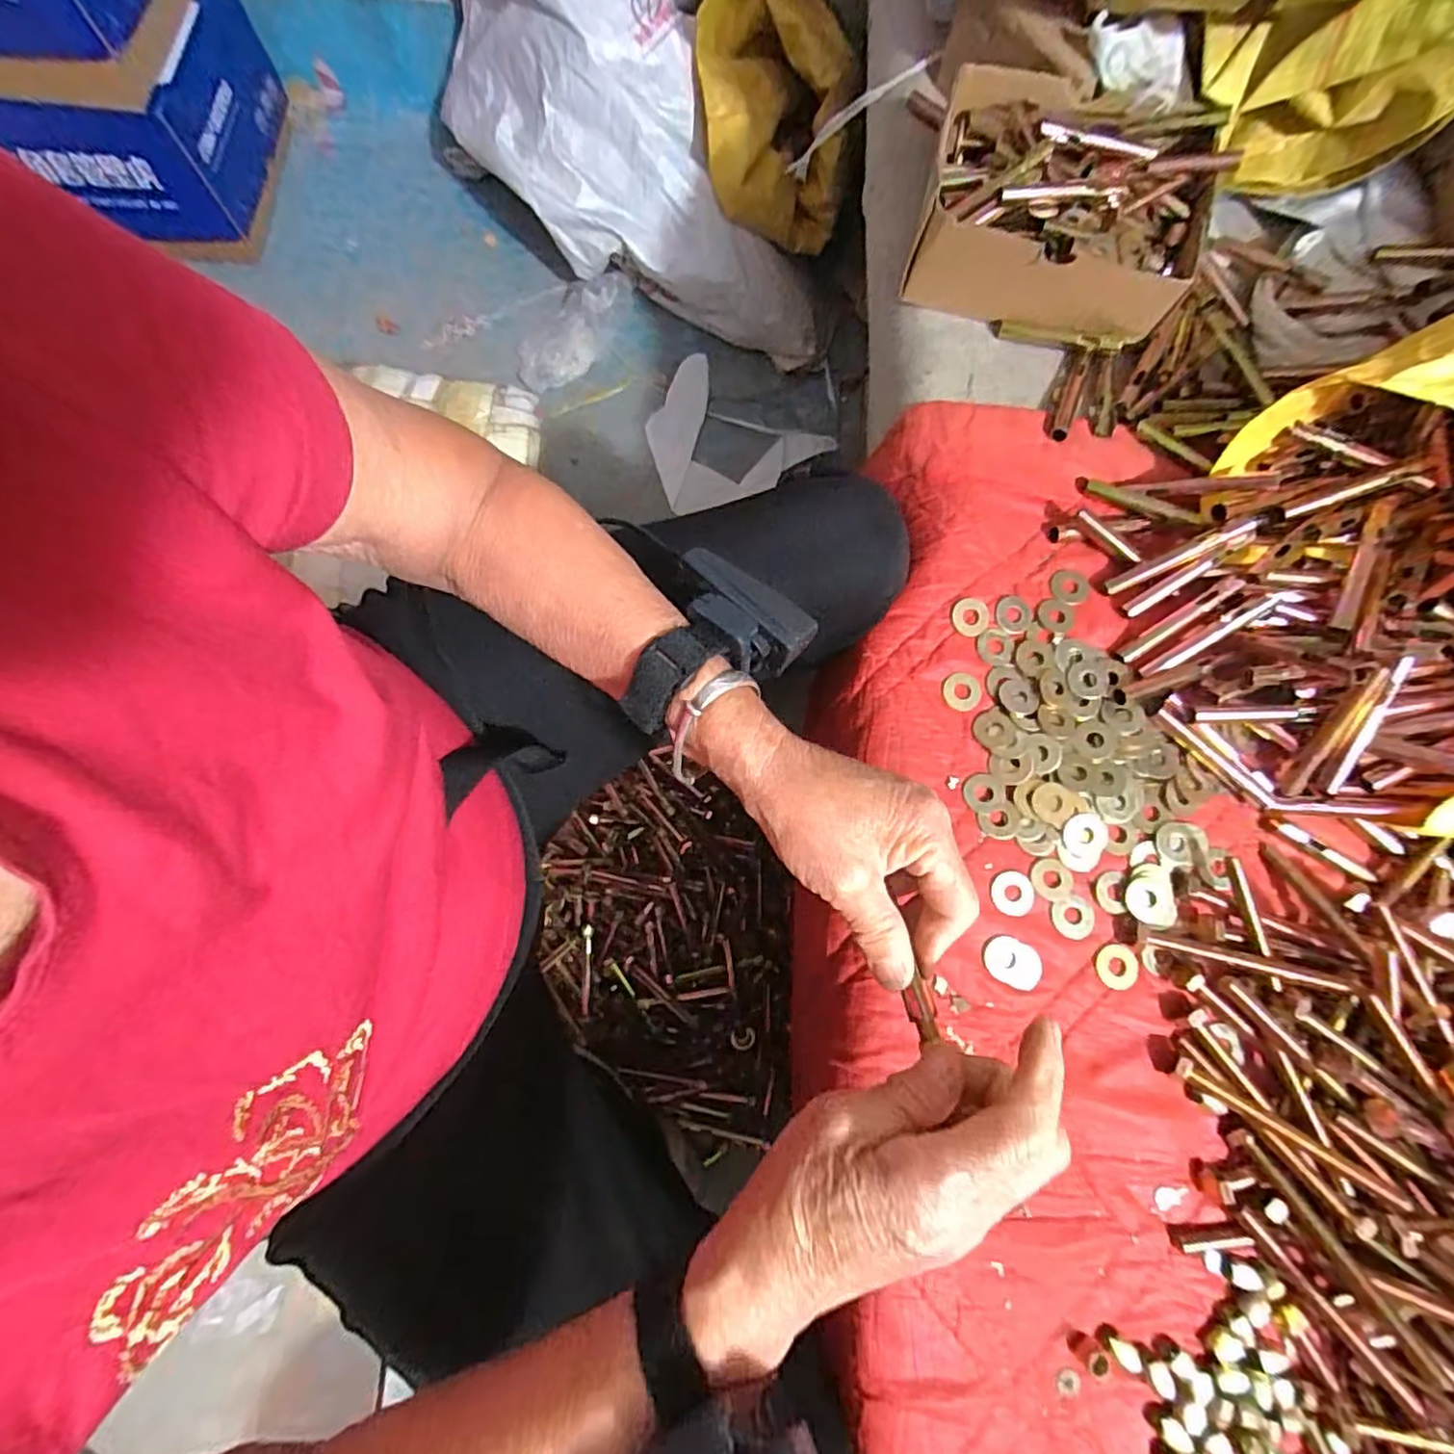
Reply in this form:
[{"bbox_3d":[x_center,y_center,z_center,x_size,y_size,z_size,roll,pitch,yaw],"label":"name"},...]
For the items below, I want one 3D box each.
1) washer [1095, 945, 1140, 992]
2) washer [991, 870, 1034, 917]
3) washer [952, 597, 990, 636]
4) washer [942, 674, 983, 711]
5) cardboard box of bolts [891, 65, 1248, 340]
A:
[{"bbox_3d":[0.227,0.140,0.377,0.022,0.004,0.024,6,75,0],"label":"washer"},{"bbox_3d":[0.171,0.099,0.386,0.025,0.004,0.025,5,75,0],"label":"washer"},{"bbox_3d":[0.158,-0.071,0.422,0.024,0.005,0.026,0,76,-1],"label":"washer"},{"bbox_3d":[0.150,-0.023,0.414,0.025,0.004,0.023,0,76,-1],"label":"washer"},{"bbox_3d":[0.240,-0.381,0.477,0.196,0.071,0.151,20,76,4],"label":"cardboard box of bolts"}]

